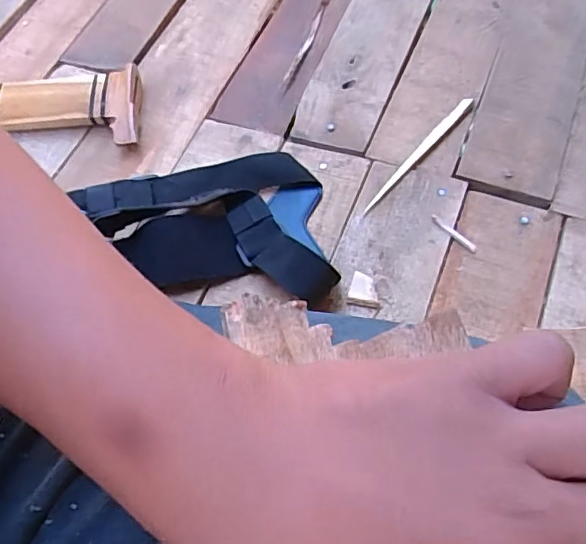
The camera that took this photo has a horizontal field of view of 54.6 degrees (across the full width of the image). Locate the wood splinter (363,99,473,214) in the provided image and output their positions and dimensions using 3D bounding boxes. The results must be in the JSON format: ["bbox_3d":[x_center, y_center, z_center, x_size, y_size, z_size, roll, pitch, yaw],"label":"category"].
[{"bbox_3d":[0.120,-0.118,0.547,0.012,0.006,0.168,37,69,22],"label":"wood splinter"}]

